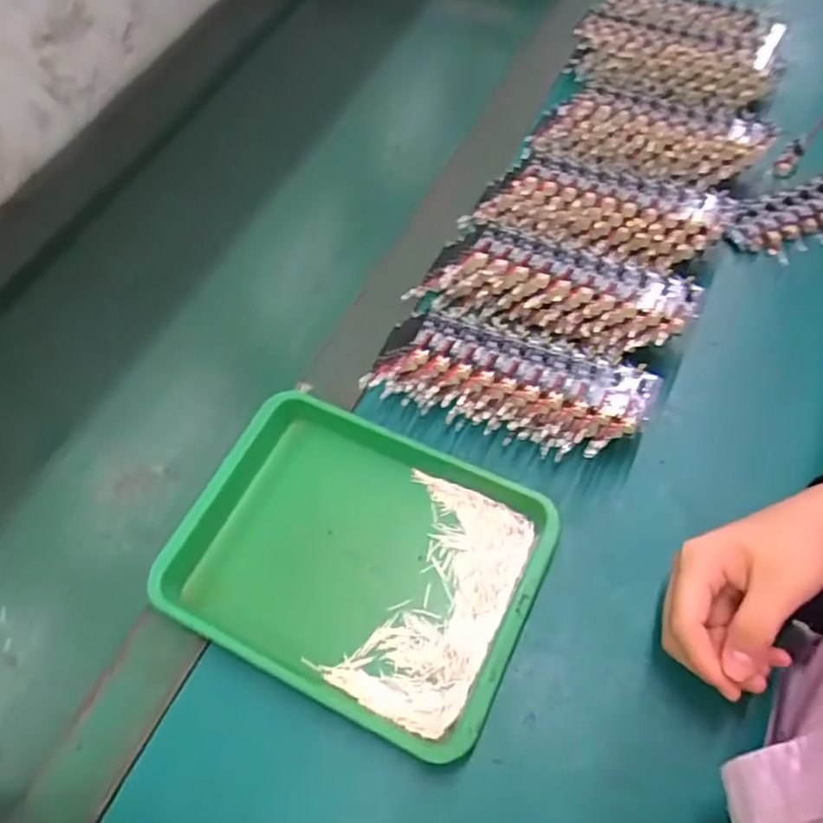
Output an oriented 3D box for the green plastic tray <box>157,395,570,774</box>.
[{"bbox_3d":[-0.037,0.089,0.419,0.219,0.026,0.165,20,64,19],"label":"green plastic tray"}]

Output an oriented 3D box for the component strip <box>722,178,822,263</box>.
[{"bbox_3d":[0.319,-0.157,0.523,0.178,0.020,0.065,-20,60,-4],"label":"component strip"}]

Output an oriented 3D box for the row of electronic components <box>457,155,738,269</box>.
[{"bbox_3d":[0.145,-0.156,0.521,0.183,0.028,0.083,15,62,16],"label":"row of electronic components"}]

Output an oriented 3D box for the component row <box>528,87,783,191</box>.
[{"bbox_3d":[0.198,-0.232,0.558,0.181,0.035,0.084,15,63,12],"label":"component row"}]

